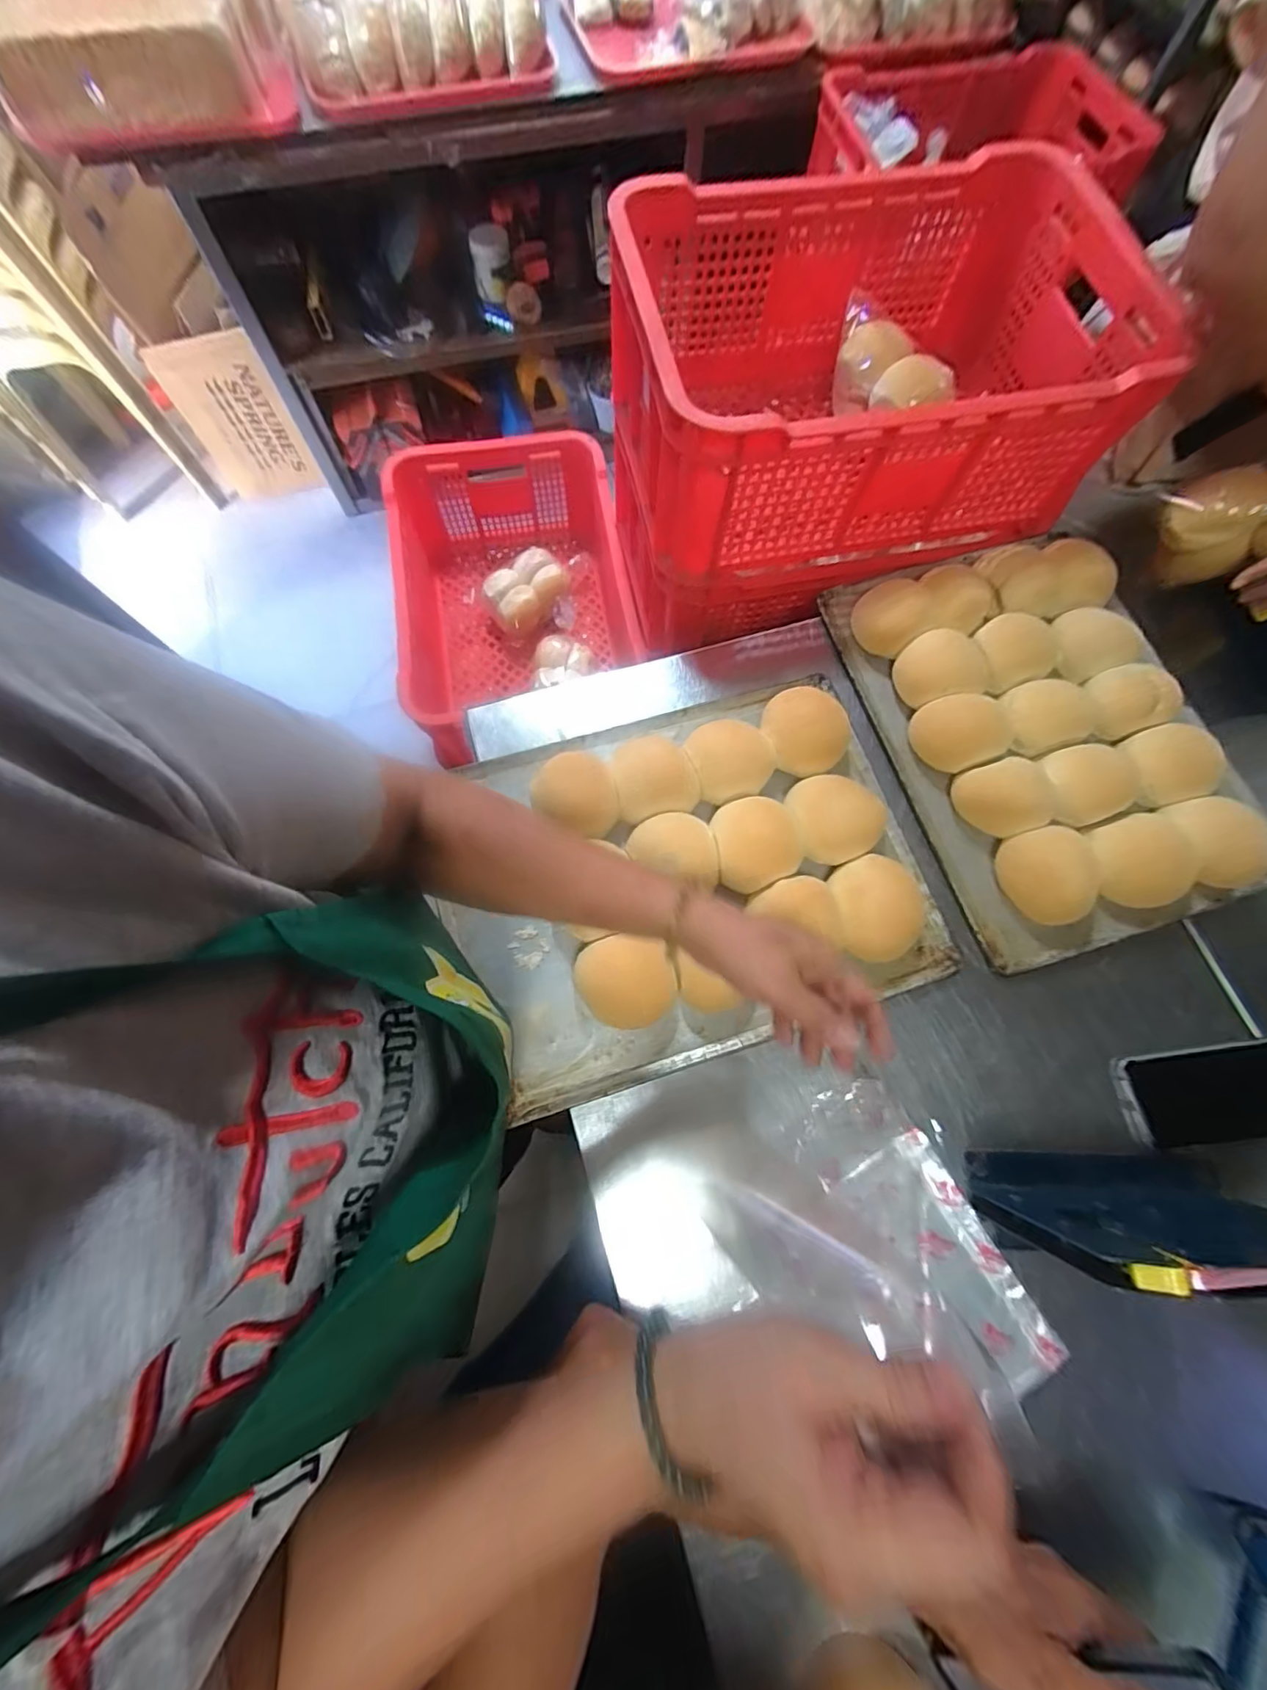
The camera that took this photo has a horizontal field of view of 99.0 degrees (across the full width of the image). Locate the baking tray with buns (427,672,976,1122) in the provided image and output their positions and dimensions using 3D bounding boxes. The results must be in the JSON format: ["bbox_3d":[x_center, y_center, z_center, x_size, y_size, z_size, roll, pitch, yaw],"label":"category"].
[{"bbox_3d":[0.052,0.018,0.503,0.424,0.052,0.329,-17,73,-6],"label":"baking tray with buns"}]

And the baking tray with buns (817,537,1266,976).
[{"bbox_3d":[0.424,-0.128,0.562,0.323,0.052,0.449,-15,73,-6],"label":"baking tray with buns"}]

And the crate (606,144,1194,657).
[{"bbox_3d":[0.263,-0.539,0.665,0.547,0.289,0.401,-10,73,-4],"label":"crate"}]

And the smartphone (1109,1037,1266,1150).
[{"bbox_3d":[0.523,0.220,0.478,0.172,0.011,0.077,-6,73,-3],"label":"smartphone"}]

